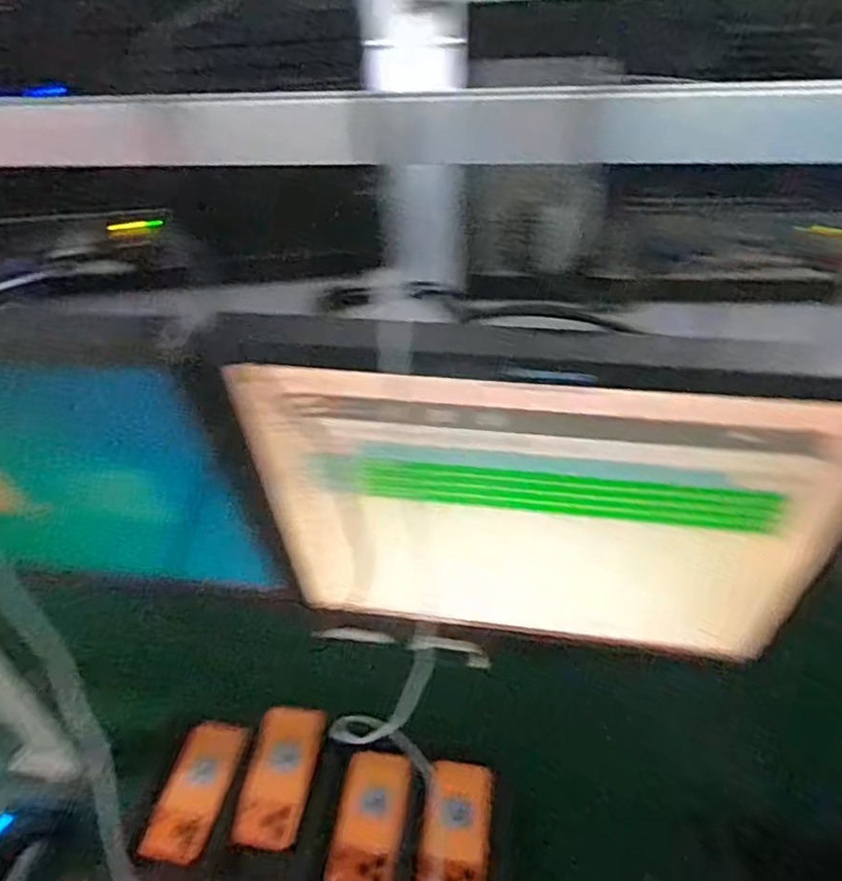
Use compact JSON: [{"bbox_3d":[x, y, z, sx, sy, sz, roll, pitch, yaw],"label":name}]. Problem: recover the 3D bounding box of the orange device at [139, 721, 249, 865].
[{"bbox_3d":[-0.297,0.457,0.863,0.085,0.034,0.179,2,42,6],"label":"orange device"}]

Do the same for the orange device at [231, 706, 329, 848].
[{"bbox_3d":[-0.185,0.444,0.864,0.080,0.024,0.162,5,53,13],"label":"orange device"}]

